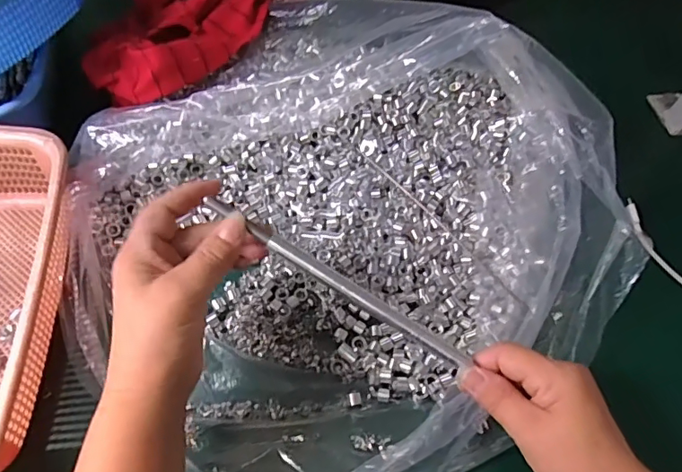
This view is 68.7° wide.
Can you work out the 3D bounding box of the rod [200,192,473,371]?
[{"bbox_3d":[0.003,0.032,0.329,0.199,0.011,0.009,33,61,-8],"label":"rod"}]

